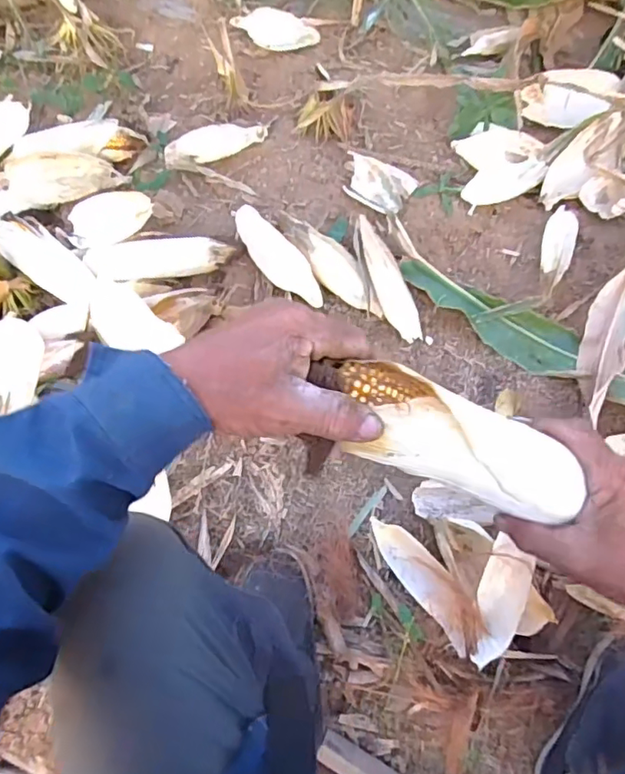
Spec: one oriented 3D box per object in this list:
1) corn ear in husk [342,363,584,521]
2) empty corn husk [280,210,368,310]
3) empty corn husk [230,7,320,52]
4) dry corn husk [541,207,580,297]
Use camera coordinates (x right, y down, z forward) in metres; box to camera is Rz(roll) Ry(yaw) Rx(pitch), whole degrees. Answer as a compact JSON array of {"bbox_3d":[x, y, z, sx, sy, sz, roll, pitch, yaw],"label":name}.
[{"bbox_3d":[0.092,0.036,0.349,0.170,0.044,0.054,28,66,-11],"label":"corn ear in husk"},{"bbox_3d":[0.022,-0.207,0.911,0.056,0.043,0.204,-39,85,-16],"label":"empty corn husk"},{"bbox_3d":[-0.077,-0.748,1.182,0.186,0.046,0.063,-1,64,-18],"label":"empty corn husk"},{"bbox_3d":[0.399,-0.222,0.911,0.054,0.051,0.189,13,69,9],"label":"dry corn husk"}]

